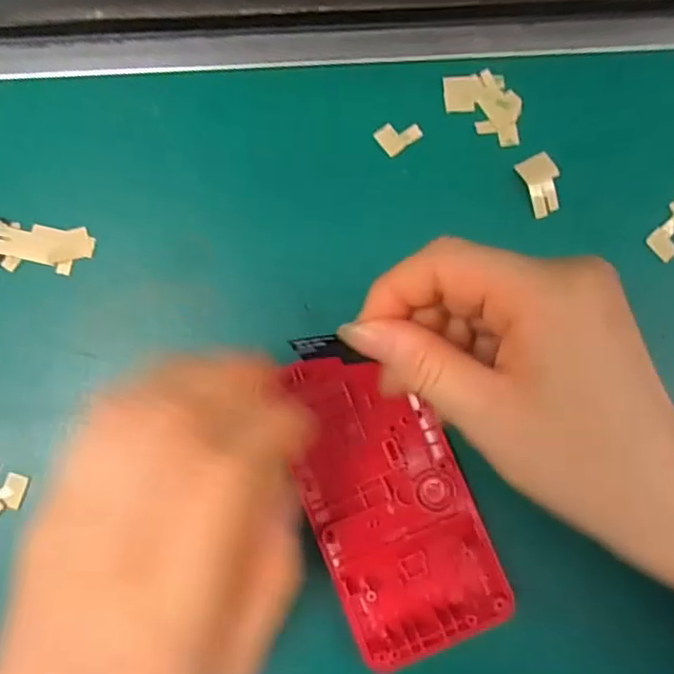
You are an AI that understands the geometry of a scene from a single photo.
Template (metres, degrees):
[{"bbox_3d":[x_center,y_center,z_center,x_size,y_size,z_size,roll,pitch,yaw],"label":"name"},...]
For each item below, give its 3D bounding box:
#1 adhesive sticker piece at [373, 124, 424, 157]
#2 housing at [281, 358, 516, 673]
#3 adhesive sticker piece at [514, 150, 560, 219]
[{"bbox_3d":[0.027,-0.089,0.263,0.019,0.004,0.013,-38,86,-6],"label":"adhesive sticker piece"},{"bbox_3d":[0.019,0.063,0.238,0.062,0.011,0.118,-23,84,-5],"label":"housing"},{"bbox_3d":[0.090,-0.067,0.262,0.016,0.004,0.026,-22,84,-5],"label":"adhesive sticker piece"}]

